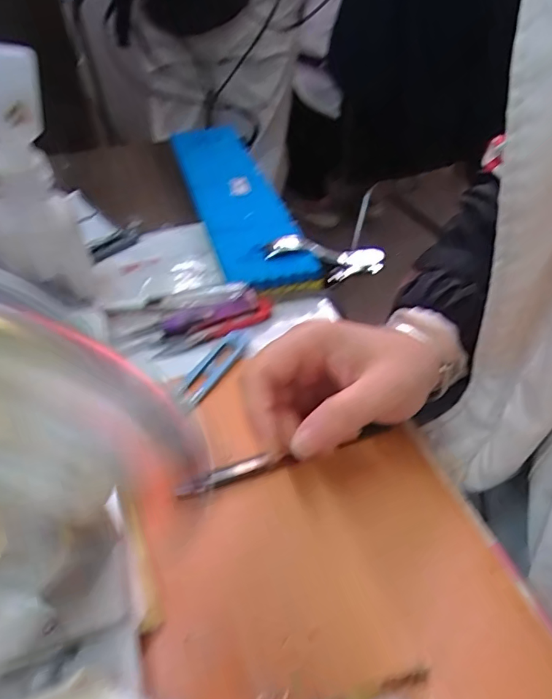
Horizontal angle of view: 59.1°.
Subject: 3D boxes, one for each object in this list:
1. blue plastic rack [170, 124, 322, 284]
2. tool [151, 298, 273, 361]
[{"bbox_3d":[-0.046,-0.161,0.515,0.082,0.030,0.325,-13,45,-12],"label":"blue plastic rack"},{"bbox_3d":[-0.046,-0.018,0.382,0.098,0.008,0.019,-24,48,-22],"label":"tool"}]

